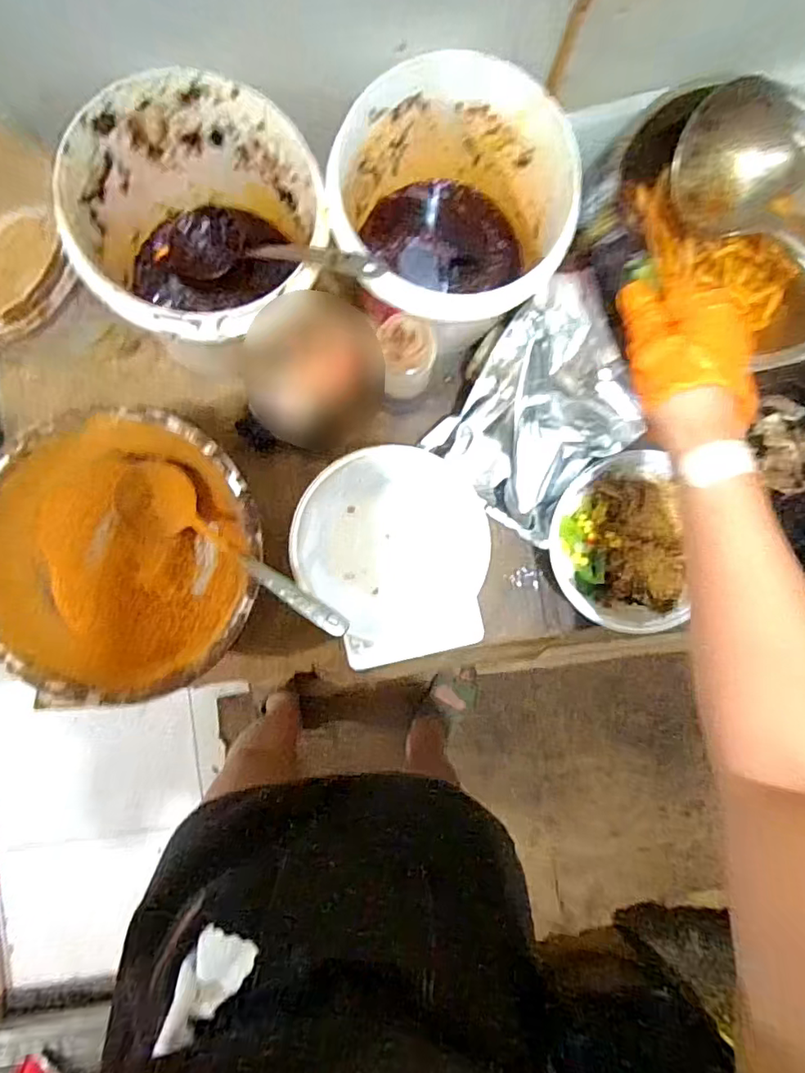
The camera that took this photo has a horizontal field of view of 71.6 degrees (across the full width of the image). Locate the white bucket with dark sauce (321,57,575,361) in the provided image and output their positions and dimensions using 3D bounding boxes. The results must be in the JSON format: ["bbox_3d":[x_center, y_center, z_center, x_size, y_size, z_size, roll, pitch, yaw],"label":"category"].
[{"bbox_3d":[0.036,-0.273,0.497,0.180,0.156,0.175,0,90,-1],"label":"white bucket with dark sauce"}]

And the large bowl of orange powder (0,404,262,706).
[{"bbox_3d":[-0.250,0.014,0.514,0.244,0.091,0.238,0,90,-1],"label":"large bowl of orange powder"}]

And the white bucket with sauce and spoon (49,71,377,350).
[{"bbox_3d":[-0.156,-0.247,0.474,0.180,0.160,0.181,0,90,-1],"label":"white bucket with sauce and spoon"}]

